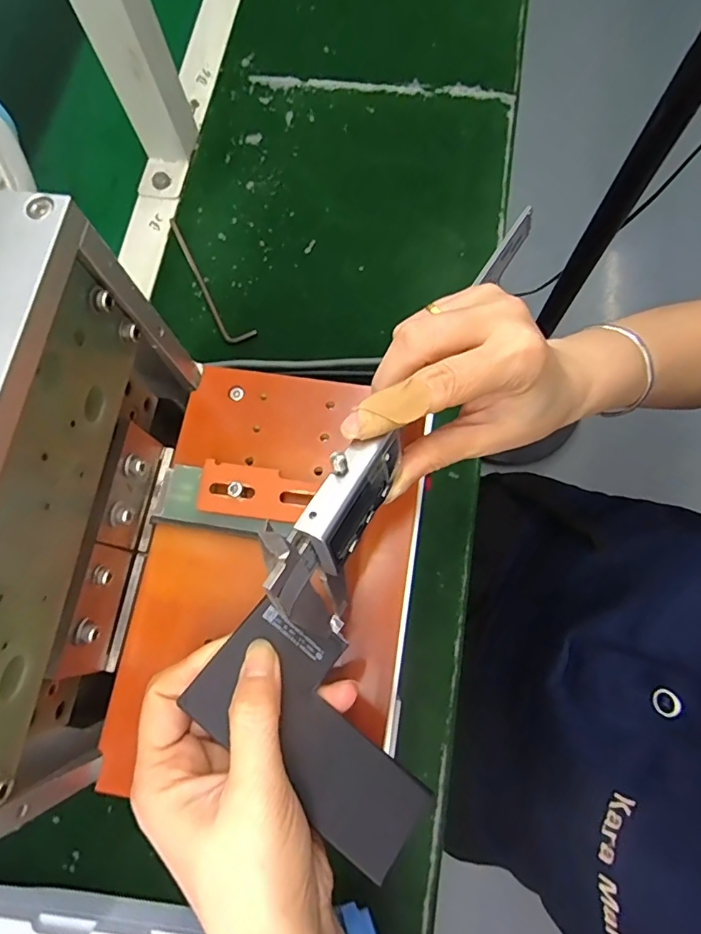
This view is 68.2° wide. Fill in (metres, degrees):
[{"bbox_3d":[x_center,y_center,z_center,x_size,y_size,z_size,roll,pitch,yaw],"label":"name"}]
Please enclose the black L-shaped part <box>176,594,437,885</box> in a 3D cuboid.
[{"bbox_3d":[-0.012,0.109,0.218,0.107,0.004,0.056,41,71,4],"label":"black L-shaped part"}]

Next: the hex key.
[{"bbox_3d":[-0.131,-0.164,0.459,0.024,0.005,0.147,-34,75,-8],"label":"hex key"}]

